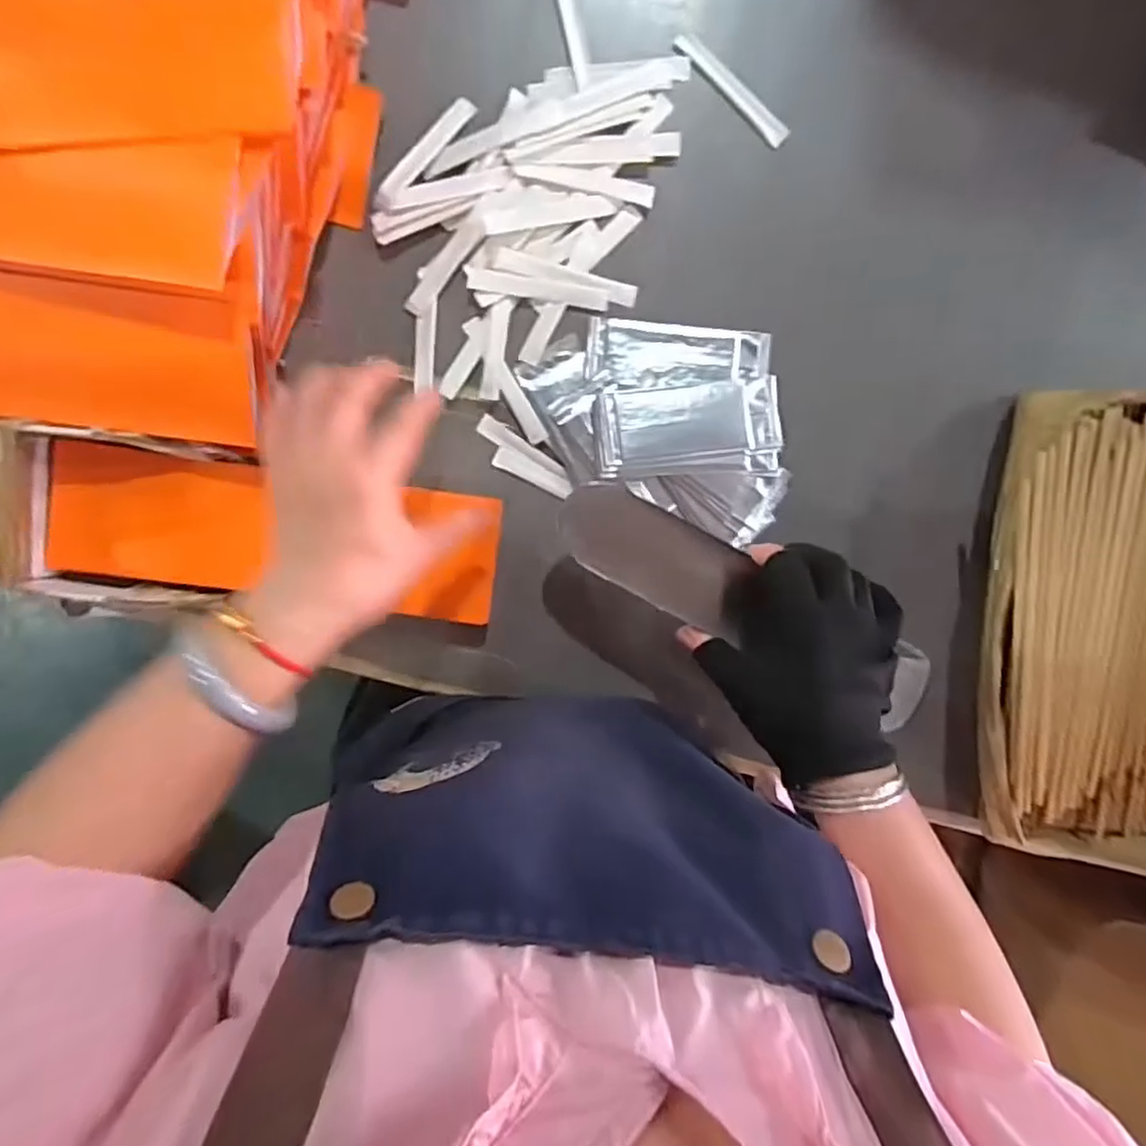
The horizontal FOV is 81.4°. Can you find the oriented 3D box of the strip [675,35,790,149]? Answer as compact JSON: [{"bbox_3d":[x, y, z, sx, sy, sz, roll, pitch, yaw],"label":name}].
[{"bbox_3d":[0.103,-0.312,0.431,0.091,0.005,0.014,42,93,-7],"label":"strip"}]

